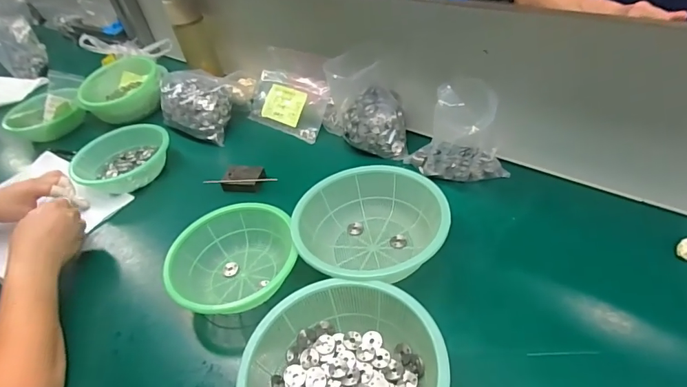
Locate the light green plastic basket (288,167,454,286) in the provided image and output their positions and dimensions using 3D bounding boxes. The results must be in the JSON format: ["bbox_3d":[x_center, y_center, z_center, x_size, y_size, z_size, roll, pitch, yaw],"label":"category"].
[{"bbox_3d":[0.031,0.039,0.530,0.178,0.057,0.181,-6,42,6],"label":"light green plastic basket"}]

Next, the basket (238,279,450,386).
[{"bbox_3d":[0.002,0.170,0.396,0.175,0.059,0.178,-6,42,6],"label":"basket"}]

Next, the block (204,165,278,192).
[{"bbox_3d":[-0.164,-0.023,0.684,0.112,0.023,0.041,-2,42,11],"label":"block"}]

